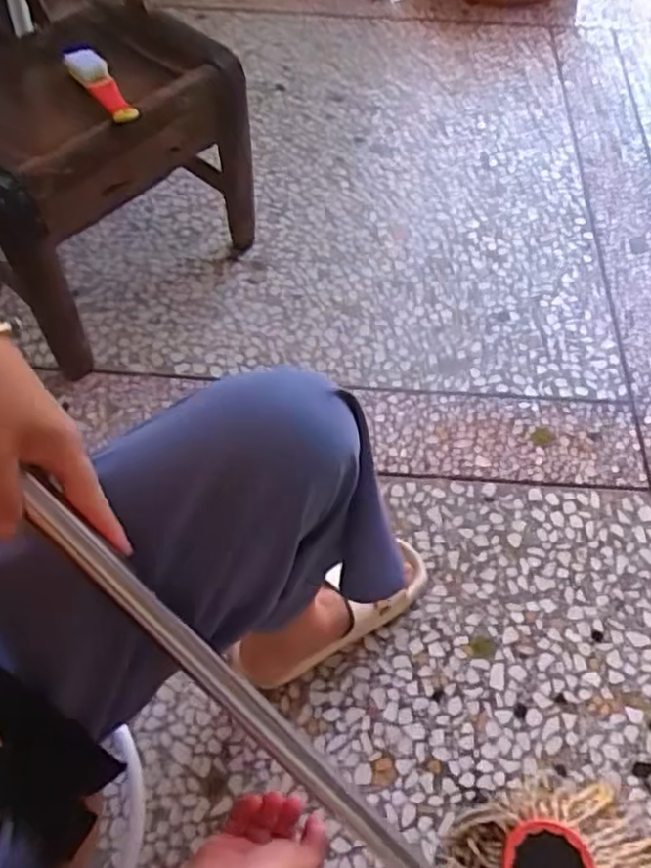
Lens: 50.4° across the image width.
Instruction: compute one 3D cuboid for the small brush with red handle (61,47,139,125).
[{"bbox_3d":[-0.281,-0.443,0.874,0.041,0.021,0.161,-31,64,-18],"label":"small brush with red handle"}]

